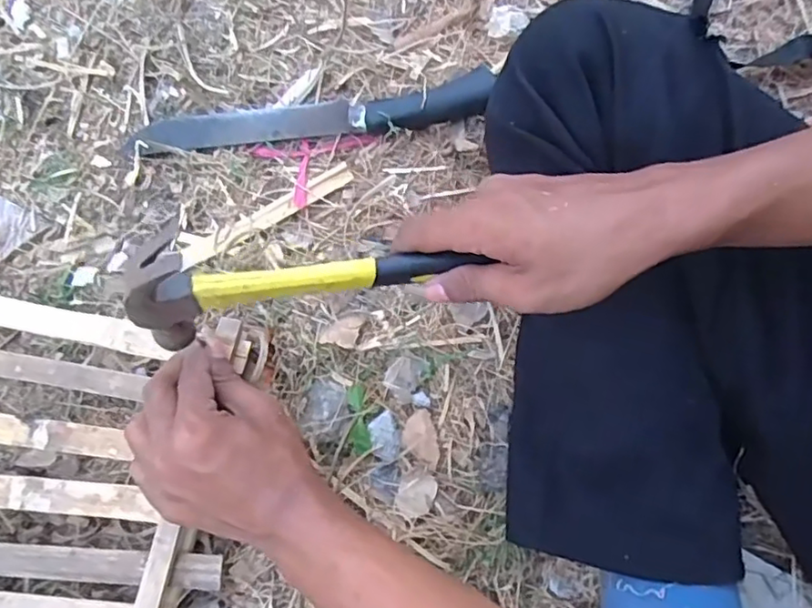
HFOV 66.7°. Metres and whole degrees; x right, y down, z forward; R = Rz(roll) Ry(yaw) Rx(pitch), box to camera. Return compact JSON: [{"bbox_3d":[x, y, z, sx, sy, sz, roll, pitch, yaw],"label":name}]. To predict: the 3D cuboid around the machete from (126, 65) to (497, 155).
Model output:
[{"bbox_3d":[-0.075,-0.148,0.485,0.285,0.028,0.041,-7,74,-2],"label":"machete"}]

